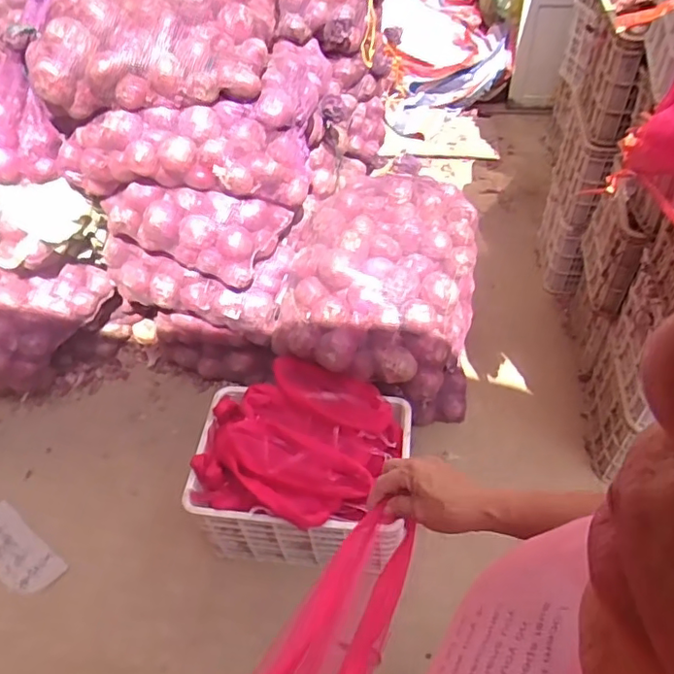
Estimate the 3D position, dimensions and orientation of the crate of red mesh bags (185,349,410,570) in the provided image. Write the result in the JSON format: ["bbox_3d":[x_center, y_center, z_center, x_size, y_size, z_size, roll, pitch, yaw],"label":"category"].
[{"bbox_3d":[-0.076,0.326,1.484,0.495,0.308,0.420,8,51,11],"label":"crate of red mesh bags"}]

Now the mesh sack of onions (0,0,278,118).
[{"bbox_3d":[-0.461,-0.751,1.435,0.592,0.204,0.371,-3,49,2],"label":"mesh sack of onions"}]

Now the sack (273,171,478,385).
[{"bbox_3d":[0.109,-0.163,1.568,0.503,0.271,0.535,8,51,11],"label":"sack"}]

